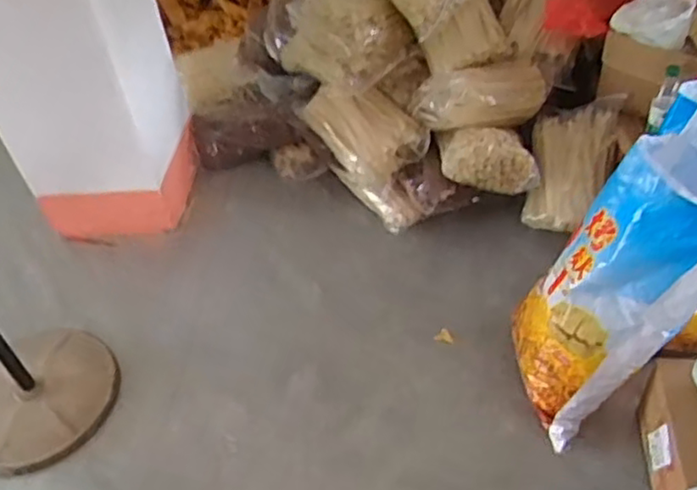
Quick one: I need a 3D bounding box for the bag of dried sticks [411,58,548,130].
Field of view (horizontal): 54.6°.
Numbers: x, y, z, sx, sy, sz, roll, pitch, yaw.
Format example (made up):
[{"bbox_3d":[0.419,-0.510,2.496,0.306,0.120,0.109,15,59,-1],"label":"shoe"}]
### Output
[{"bbox_3d":[0.365,-0.425,1.876,0.372,0.145,0.159,-10,45,3],"label":"bag of dried sticks"}]

